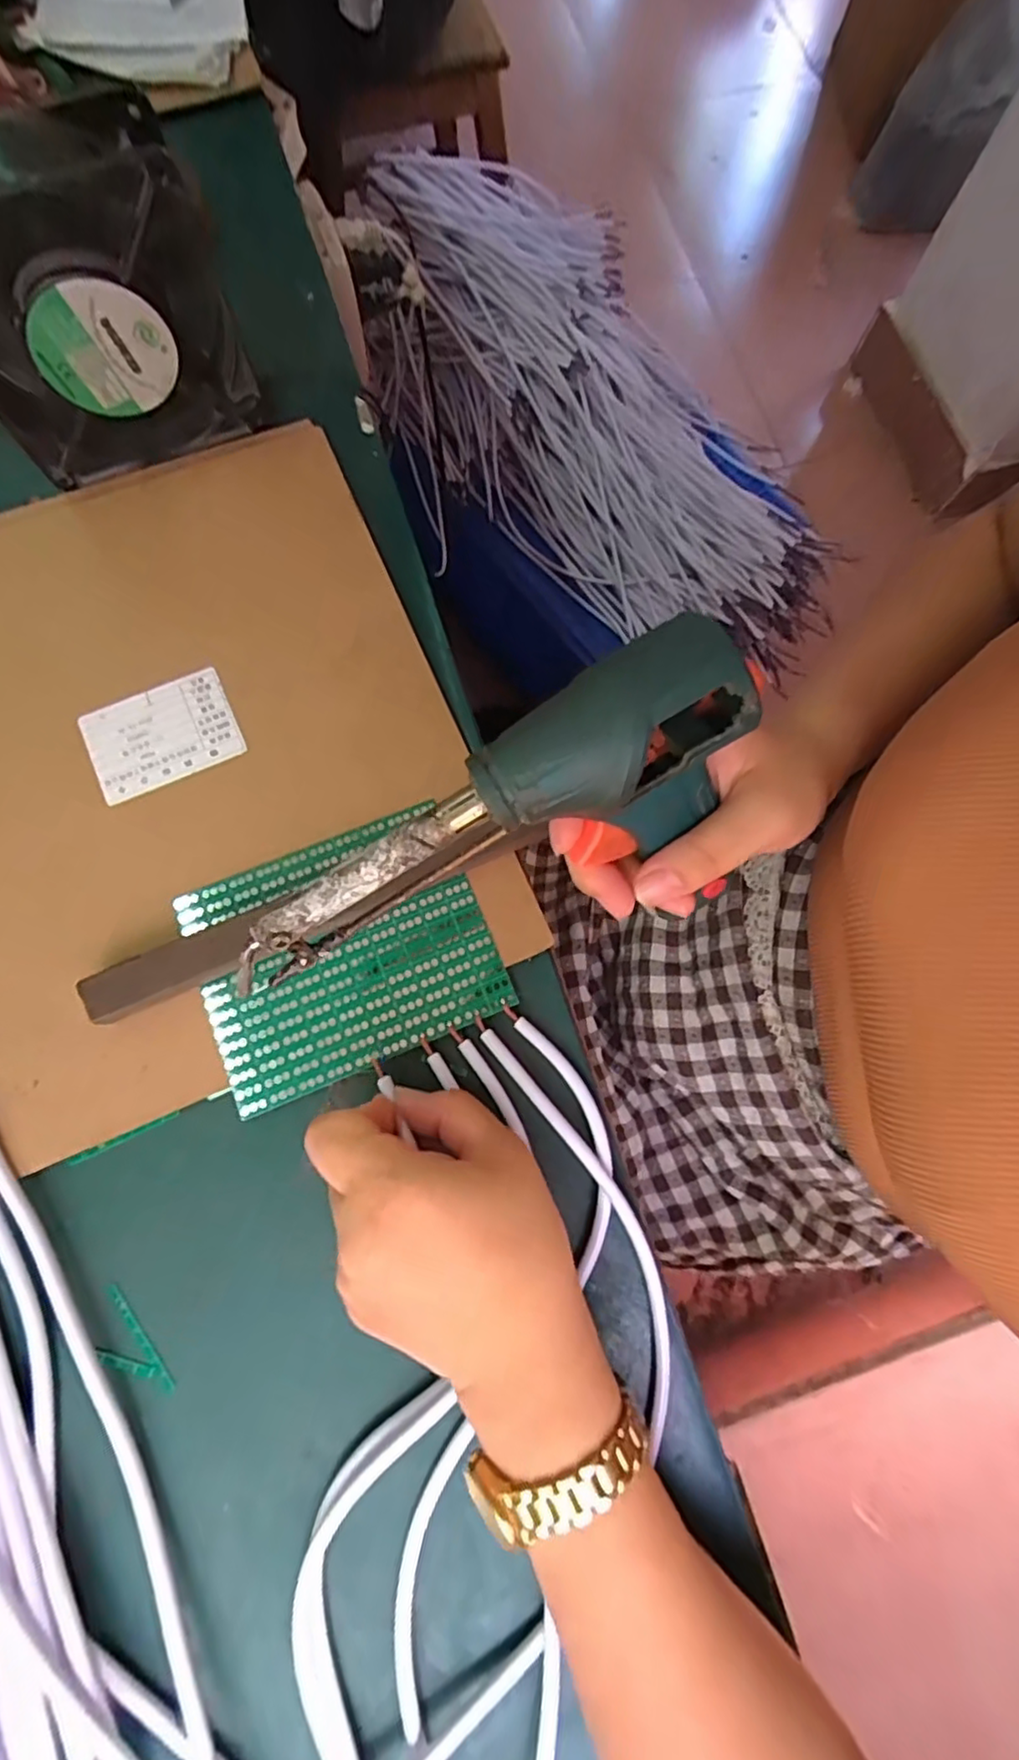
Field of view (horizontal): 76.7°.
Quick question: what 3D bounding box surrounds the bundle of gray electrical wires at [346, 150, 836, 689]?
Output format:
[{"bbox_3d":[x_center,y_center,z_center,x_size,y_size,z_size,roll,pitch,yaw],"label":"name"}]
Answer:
[{"bbox_3d":[0.121,-0.579,0.850,0.747,0.162,0.360,42,83,-7],"label":"bundle of gray electrical wires"}]

